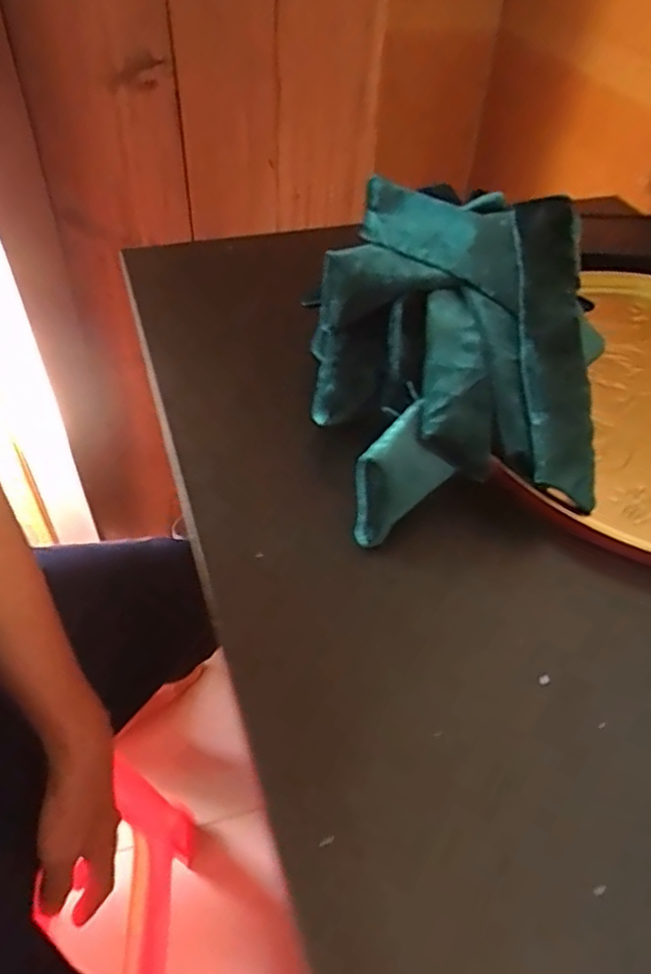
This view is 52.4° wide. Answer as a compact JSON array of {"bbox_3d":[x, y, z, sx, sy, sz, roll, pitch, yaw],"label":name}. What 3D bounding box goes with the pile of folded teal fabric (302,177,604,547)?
[{"bbox_3d":[0.089,-0.085,0.382,0.187,0.112,0.180,-7,47,-9],"label":"pile of folded teal fabric"}]

